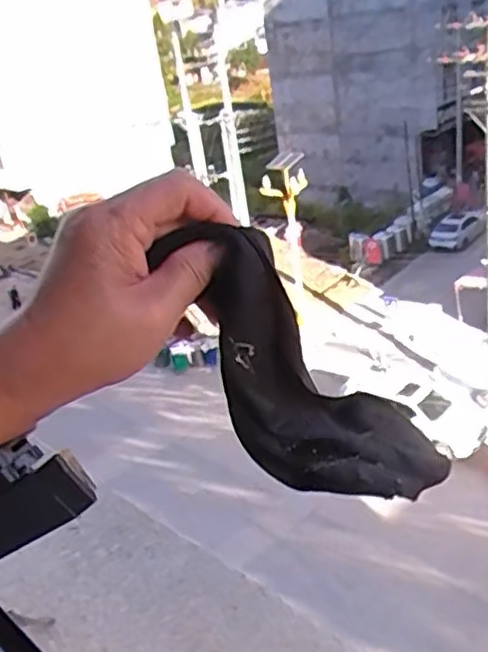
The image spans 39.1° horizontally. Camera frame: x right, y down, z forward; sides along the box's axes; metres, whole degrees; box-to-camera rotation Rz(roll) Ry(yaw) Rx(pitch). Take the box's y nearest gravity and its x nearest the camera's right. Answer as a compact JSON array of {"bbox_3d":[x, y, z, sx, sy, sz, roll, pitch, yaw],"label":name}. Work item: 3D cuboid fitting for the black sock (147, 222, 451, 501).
[{"bbox_3d":[0.026,0.022,0.357,0.061,0.178,0.062,-34,12,27],"label":"black sock"}]

